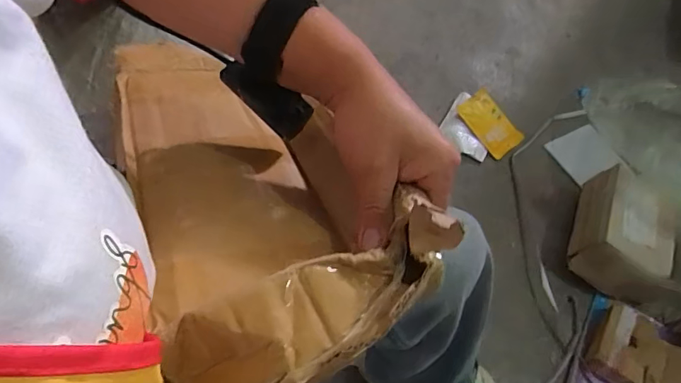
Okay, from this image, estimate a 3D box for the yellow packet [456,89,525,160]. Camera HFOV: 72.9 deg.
[{"bbox_3d":[0.354,-0.162,1.097,0.102,0.015,0.162,-29,67,-17],"label":"yellow packet"}]

